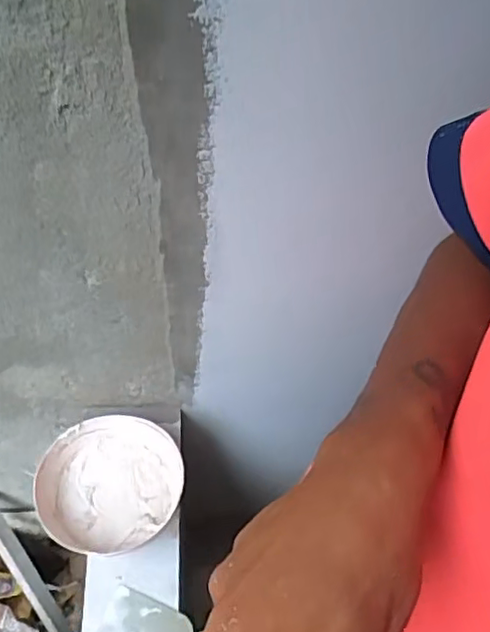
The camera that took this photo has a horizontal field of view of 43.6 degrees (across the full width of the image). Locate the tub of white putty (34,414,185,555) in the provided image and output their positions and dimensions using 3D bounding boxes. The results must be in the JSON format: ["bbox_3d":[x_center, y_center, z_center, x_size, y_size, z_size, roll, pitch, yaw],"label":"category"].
[{"bbox_3d":[-0.177,0.222,0.804,0.189,0.063,0.164,-4,56,-7],"label":"tub of white putty"}]

